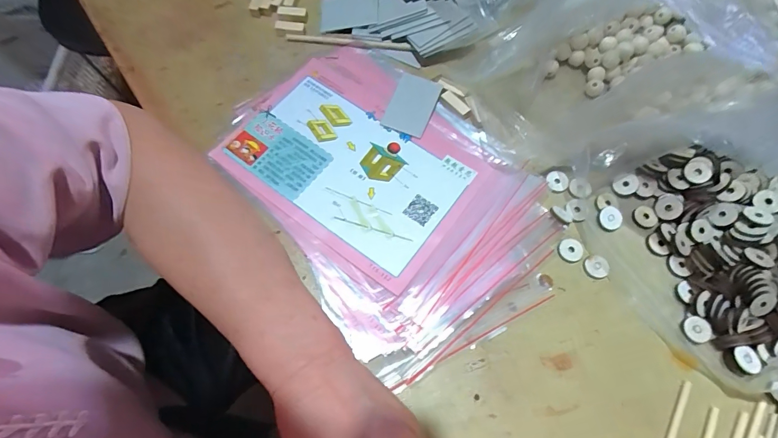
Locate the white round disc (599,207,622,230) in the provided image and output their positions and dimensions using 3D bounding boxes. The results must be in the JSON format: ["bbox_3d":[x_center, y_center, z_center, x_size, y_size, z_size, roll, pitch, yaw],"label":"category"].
[{"bbox_3d":[0.185,0.000,0.326,0.020,0.005,0.019,0,69,0],"label":"white round disc"}]

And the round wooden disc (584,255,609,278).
[{"bbox_3d":[0.166,0.038,0.312,0.017,0.005,0.017,0,69,0],"label":"round wooden disc"}]

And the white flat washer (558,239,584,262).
[{"bbox_3d":[0.148,0.025,0.316,0.019,0.004,0.018,0,69,0],"label":"white flat washer"}]

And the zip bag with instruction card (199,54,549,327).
[{"bbox_3d":[-0.019,-0.049,0.337,0.233,0.014,0.169,42,75,14],"label":"zip bag with instruction card"}]

